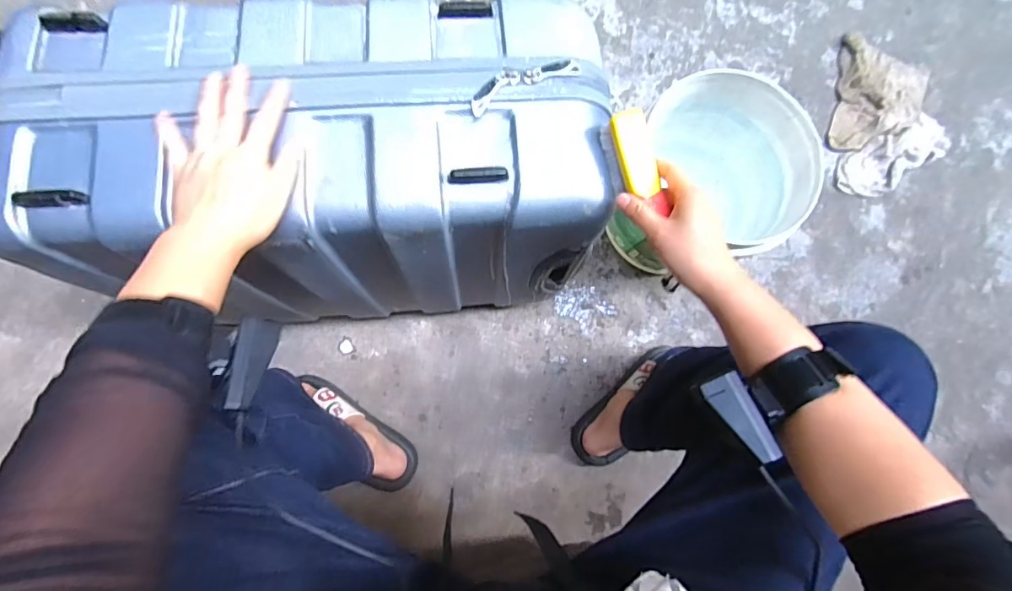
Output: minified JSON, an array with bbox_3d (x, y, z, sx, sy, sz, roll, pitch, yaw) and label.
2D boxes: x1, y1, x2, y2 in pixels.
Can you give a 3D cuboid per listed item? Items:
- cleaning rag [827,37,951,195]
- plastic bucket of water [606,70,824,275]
[{"bbox_3d":[0.785,-0.367,0.963,0.221,0.037,0.348,11,82,-2],"label":"cleaning rag"},{"bbox_3d":[0.328,-0.183,0.801,0.242,0.262,0.268,-20,83,-6],"label":"plastic bucket of water"}]

